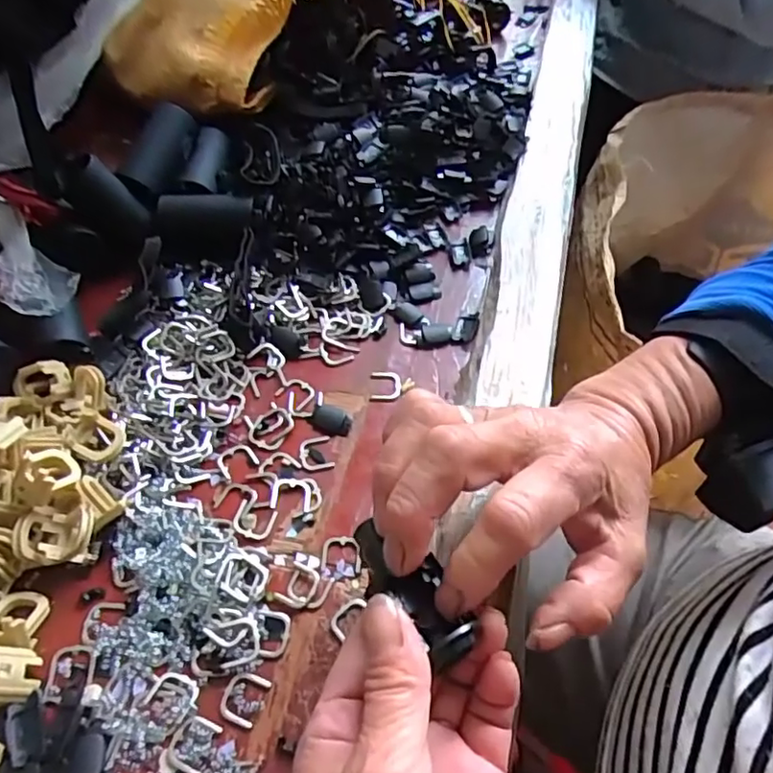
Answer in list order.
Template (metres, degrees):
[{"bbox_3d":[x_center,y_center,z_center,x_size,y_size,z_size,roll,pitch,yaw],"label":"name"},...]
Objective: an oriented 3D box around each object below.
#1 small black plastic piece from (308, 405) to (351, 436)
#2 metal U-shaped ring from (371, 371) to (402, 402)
[{"bbox_3d":[-0.030,0.018,0.331,0.023,0.004,0.016,24,59,15],"label":"small black plastic piece"},{"bbox_3d":[0.000,-0.001,0.345,0.017,0.004,0.021,0,56,-1],"label":"metal U-shaped ring"}]

